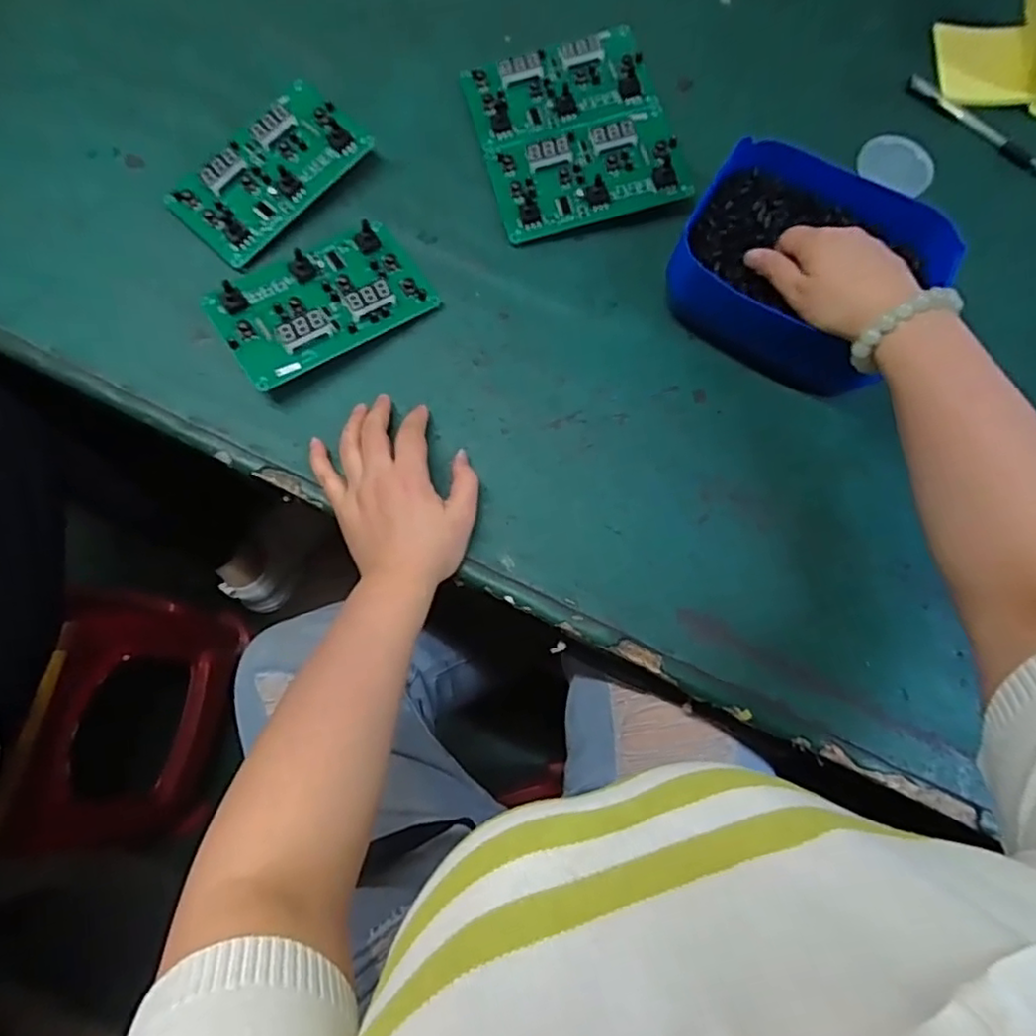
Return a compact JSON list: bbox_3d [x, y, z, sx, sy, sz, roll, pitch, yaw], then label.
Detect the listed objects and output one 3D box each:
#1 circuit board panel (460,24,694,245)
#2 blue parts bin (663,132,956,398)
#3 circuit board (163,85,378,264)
[{"bbox_3d":[0.050,-0.356,0.581,0.166,0.016,0.192,-16,76,-1],"label":"circuit board panel"},{"bbox_3d":[0.230,-0.202,0.512,0.185,0.077,0.172,33,75,7],"label":"blue parts bin"},{"bbox_3d":[-0.216,-0.302,0.558,0.092,0.035,0.164,42,76,10],"label":"circuit board"}]

